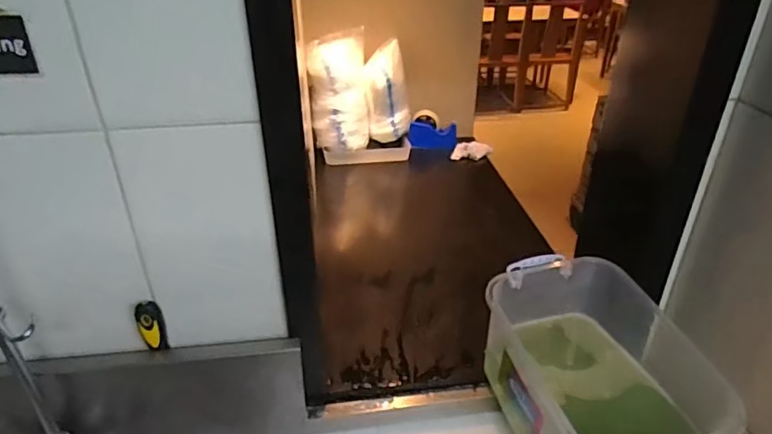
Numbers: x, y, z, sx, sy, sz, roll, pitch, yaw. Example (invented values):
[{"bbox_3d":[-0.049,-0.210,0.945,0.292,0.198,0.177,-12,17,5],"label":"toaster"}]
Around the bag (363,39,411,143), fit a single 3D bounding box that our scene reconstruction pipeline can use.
[{"bbox_3d":[0.005,-0.391,1.664,0.137,0.278,0.122,-1,31,-1],"label":"bag"}]

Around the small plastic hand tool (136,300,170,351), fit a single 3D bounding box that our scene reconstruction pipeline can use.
[{"bbox_3d":[-0.332,0.160,0.761,0.034,0.090,0.023,-18,35,-27],"label":"small plastic hand tool"}]

